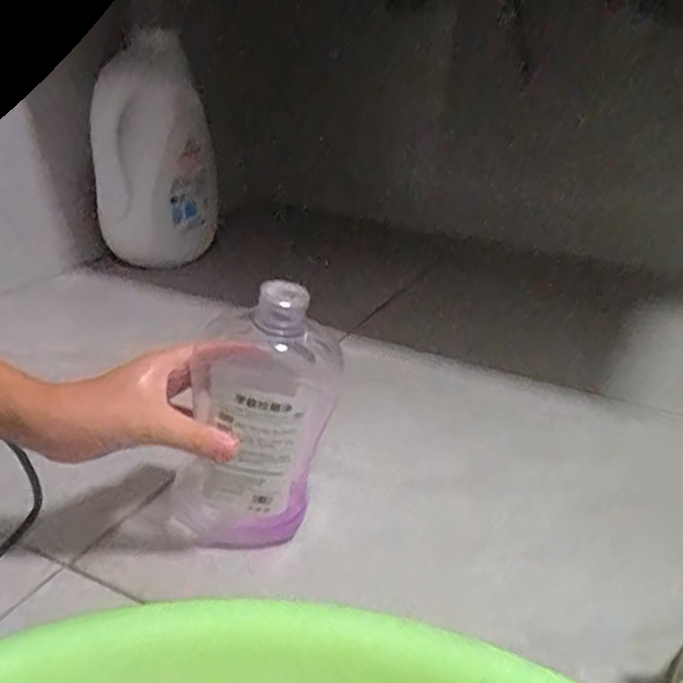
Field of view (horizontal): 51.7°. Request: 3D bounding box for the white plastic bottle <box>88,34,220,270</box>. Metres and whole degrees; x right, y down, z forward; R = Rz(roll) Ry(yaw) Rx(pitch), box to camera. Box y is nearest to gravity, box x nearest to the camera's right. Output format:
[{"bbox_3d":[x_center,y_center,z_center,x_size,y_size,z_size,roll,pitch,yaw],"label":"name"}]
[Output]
[{"bbox_3d":[-0.232,-0.236,0.878,0.145,0.254,0.095,-2,25,-10],"label":"white plastic bottle"}]

